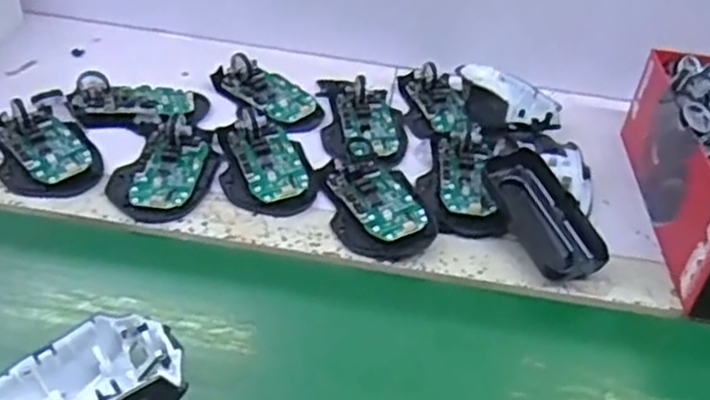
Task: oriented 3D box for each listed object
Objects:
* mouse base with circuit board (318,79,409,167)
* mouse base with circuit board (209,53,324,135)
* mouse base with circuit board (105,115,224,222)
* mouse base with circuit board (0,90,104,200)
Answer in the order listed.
[{"bbox_3d":[0.009,-0.079,0.647,0.074,0.021,0.114,0,39,-8],"label":"mouse base with circuit board"},{"bbox_3d":[-0.079,-0.102,0.667,0.108,0.025,0.054,34,46,29],"label":"mouse base with circuit board"},{"bbox_3d":[-0.147,-0.028,0.565,0.071,0.023,0.105,11,39,5],"label":"mouse base with circuit board"},{"bbox_3d":[-0.249,-0.051,0.576,0.072,0.025,0.129,-17,45,-27],"label":"mouse base with circuit board"}]

